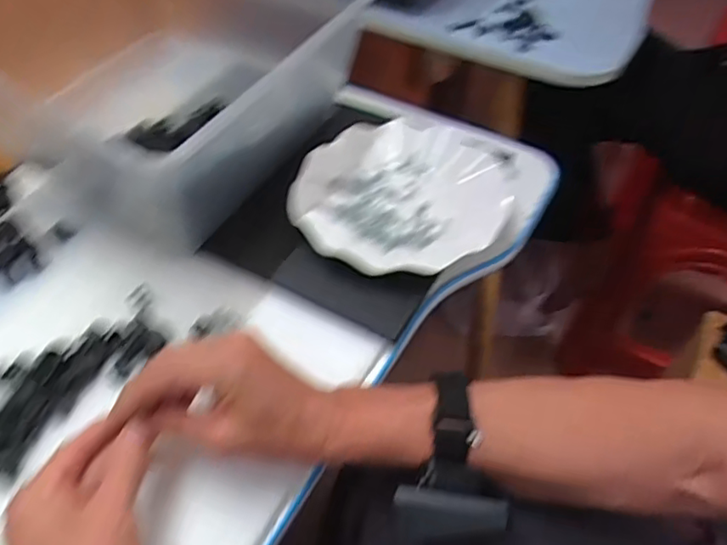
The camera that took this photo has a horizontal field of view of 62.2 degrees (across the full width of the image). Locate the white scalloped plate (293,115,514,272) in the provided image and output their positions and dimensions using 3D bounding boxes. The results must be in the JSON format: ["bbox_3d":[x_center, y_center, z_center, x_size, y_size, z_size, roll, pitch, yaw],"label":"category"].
[{"bbox_3d":[0.039,-0.074,0.542,0.208,0.028,0.165,-36,60,-25],"label":"white scalloped plate"}]

